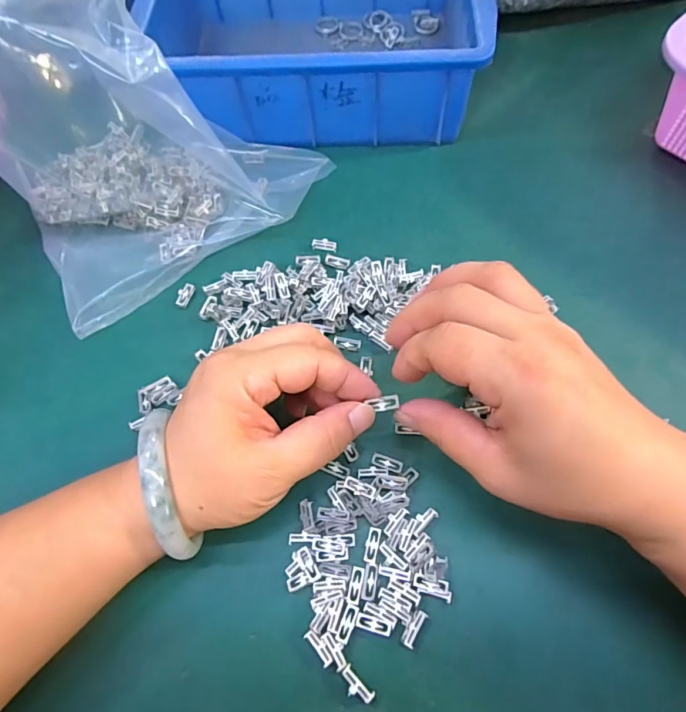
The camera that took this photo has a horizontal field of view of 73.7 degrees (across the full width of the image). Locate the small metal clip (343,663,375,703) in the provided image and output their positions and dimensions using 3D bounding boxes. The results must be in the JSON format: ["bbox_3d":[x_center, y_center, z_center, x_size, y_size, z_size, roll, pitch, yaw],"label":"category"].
[{"bbox_3d":[0.006,0.149,0.206,0.017,0.005,0.008,40,74,17],"label":"small metal clip"}]

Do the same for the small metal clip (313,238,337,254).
[{"bbox_3d":[-0.012,-0.076,0.310,0.017,0.005,0.007,14,68,8],"label":"small metal clip"}]

